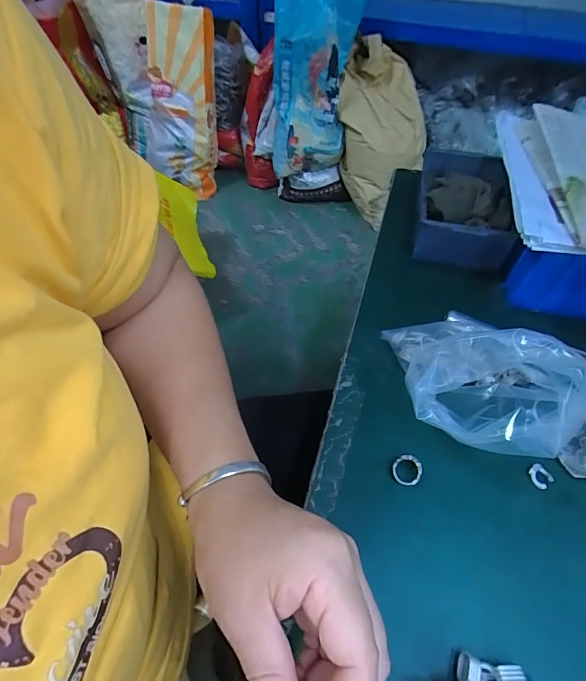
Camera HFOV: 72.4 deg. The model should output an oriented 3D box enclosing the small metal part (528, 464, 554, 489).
[{"bbox_3d":[0.179,0.099,0.290,0.014,0.005,0.015,1,52,-1],"label":"small metal part"}]

